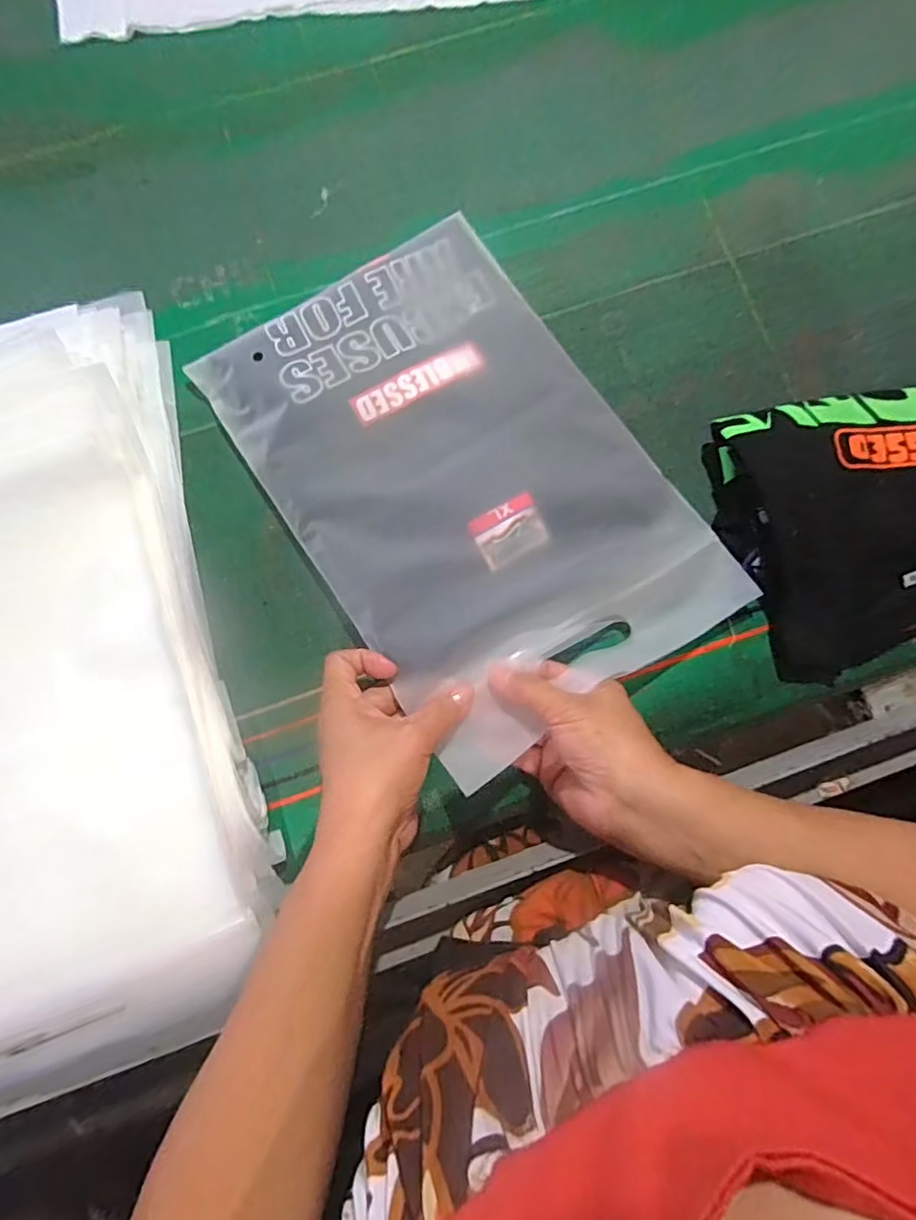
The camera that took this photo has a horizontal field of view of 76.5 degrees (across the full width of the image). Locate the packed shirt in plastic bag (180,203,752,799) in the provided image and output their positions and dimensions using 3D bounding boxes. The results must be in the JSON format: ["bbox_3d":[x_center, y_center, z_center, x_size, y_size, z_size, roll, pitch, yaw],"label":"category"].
[{"bbox_3d":[0.005,-0.095,0.403,0.235,0.022,0.351,-34,82,-5],"label":"packed shirt in plastic bag"}]

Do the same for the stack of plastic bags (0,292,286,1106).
[{"bbox_3d":[-0.303,0.035,0.374,0.289,0.053,0.515,-17,80,-3],"label":"stack of plastic bags"}]

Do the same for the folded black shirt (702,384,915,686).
[{"bbox_3d":[0.308,-0.065,0.399,0.236,0.039,0.181,-10,80,-1],"label":"folded black shirt"}]

